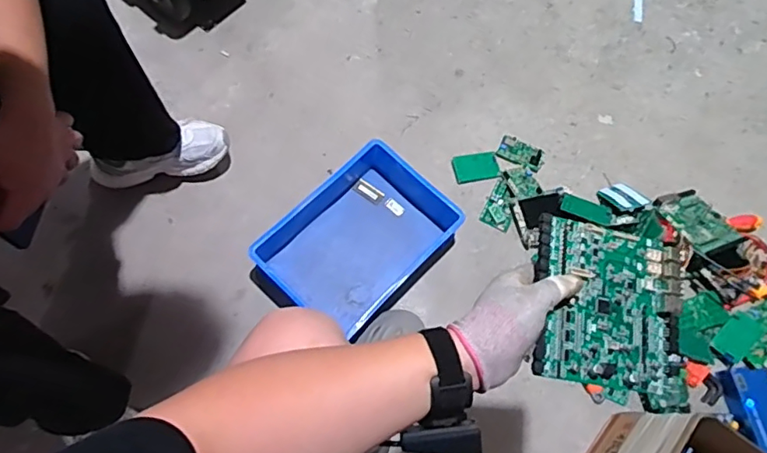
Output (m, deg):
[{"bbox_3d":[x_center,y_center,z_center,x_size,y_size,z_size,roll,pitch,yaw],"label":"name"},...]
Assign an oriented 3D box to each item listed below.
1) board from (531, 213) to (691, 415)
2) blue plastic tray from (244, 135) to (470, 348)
[{"bbox_3d":[0.221,0.082,0.518,0.160,0.012,0.167,10,74,-13],"label":"board"},{"bbox_3d":[-0.049,0.029,1.091,0.262,0.098,0.347,41,72,13],"label":"blue plastic tray"}]

